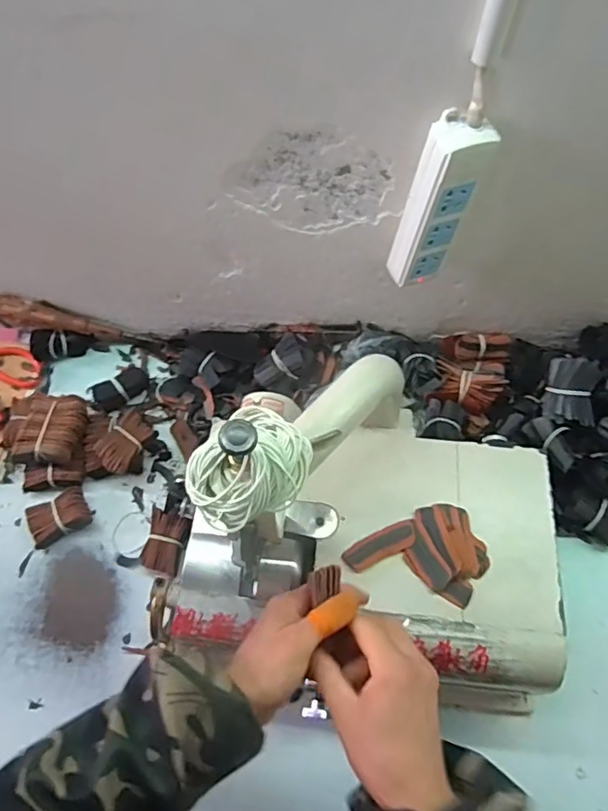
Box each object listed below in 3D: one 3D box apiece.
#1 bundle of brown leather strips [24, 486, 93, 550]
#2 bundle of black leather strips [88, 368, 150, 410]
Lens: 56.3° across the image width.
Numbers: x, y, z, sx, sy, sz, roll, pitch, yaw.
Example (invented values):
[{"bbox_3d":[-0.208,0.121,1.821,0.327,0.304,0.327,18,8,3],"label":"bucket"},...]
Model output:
[{"bbox_3d":[-0.292,0.129,0.673,0.075,0.029,0.056,-23,66,-11],"label":"bundle of brown leather strips"},{"bbox_3d":[-0.239,-0.022,0.746,0.074,0.040,0.030,-30,67,-14],"label":"bundle of black leather strips"}]

